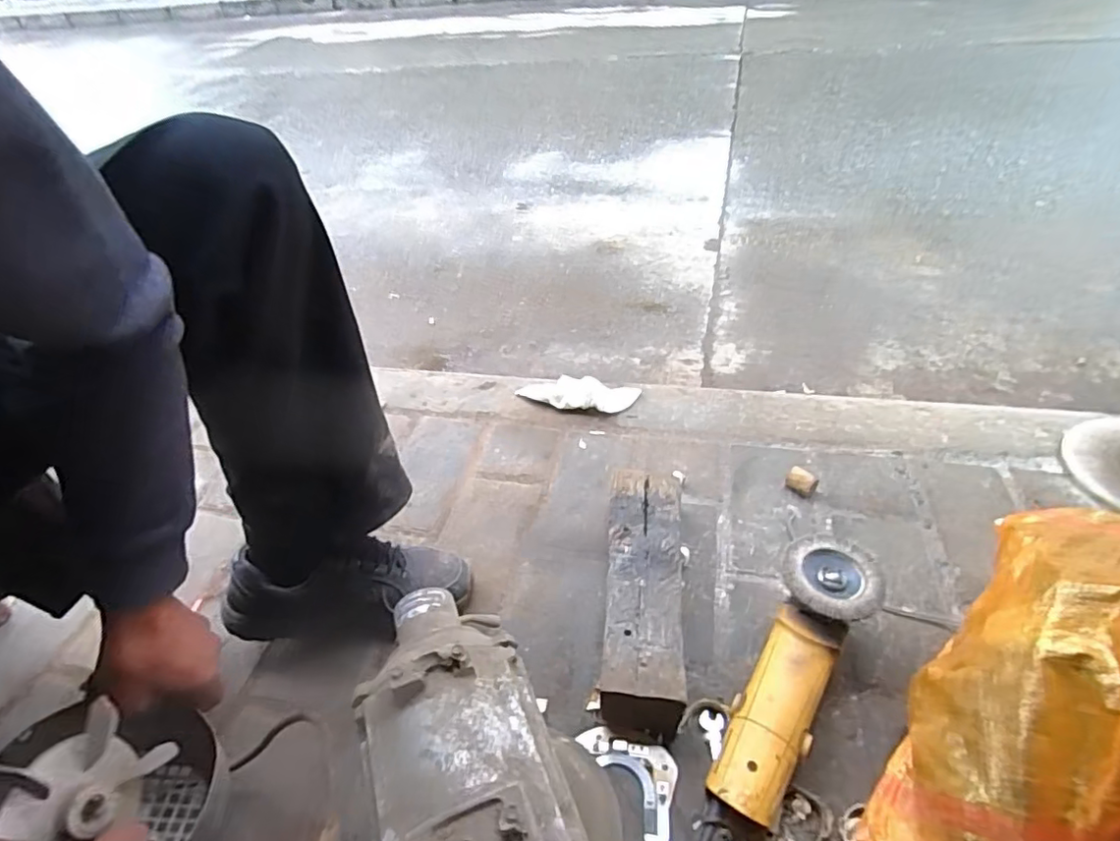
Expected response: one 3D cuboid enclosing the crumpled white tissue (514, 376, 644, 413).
[{"bbox_3d":[0.029,-0.047,0.970,0.202,0.034,0.064,6,42,11],"label":"crumpled white tissue"}]

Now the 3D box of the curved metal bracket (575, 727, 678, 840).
[{"bbox_3d":[0.074,0.332,0.540,0.059,0.008,0.110,-26,46,-24],"label":"curved metal bracket"}]

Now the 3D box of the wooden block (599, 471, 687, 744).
[{"bbox_3d":[0.096,0.190,0.651,0.097,0.074,0.297,3,42,7],"label":"wooden block"}]

